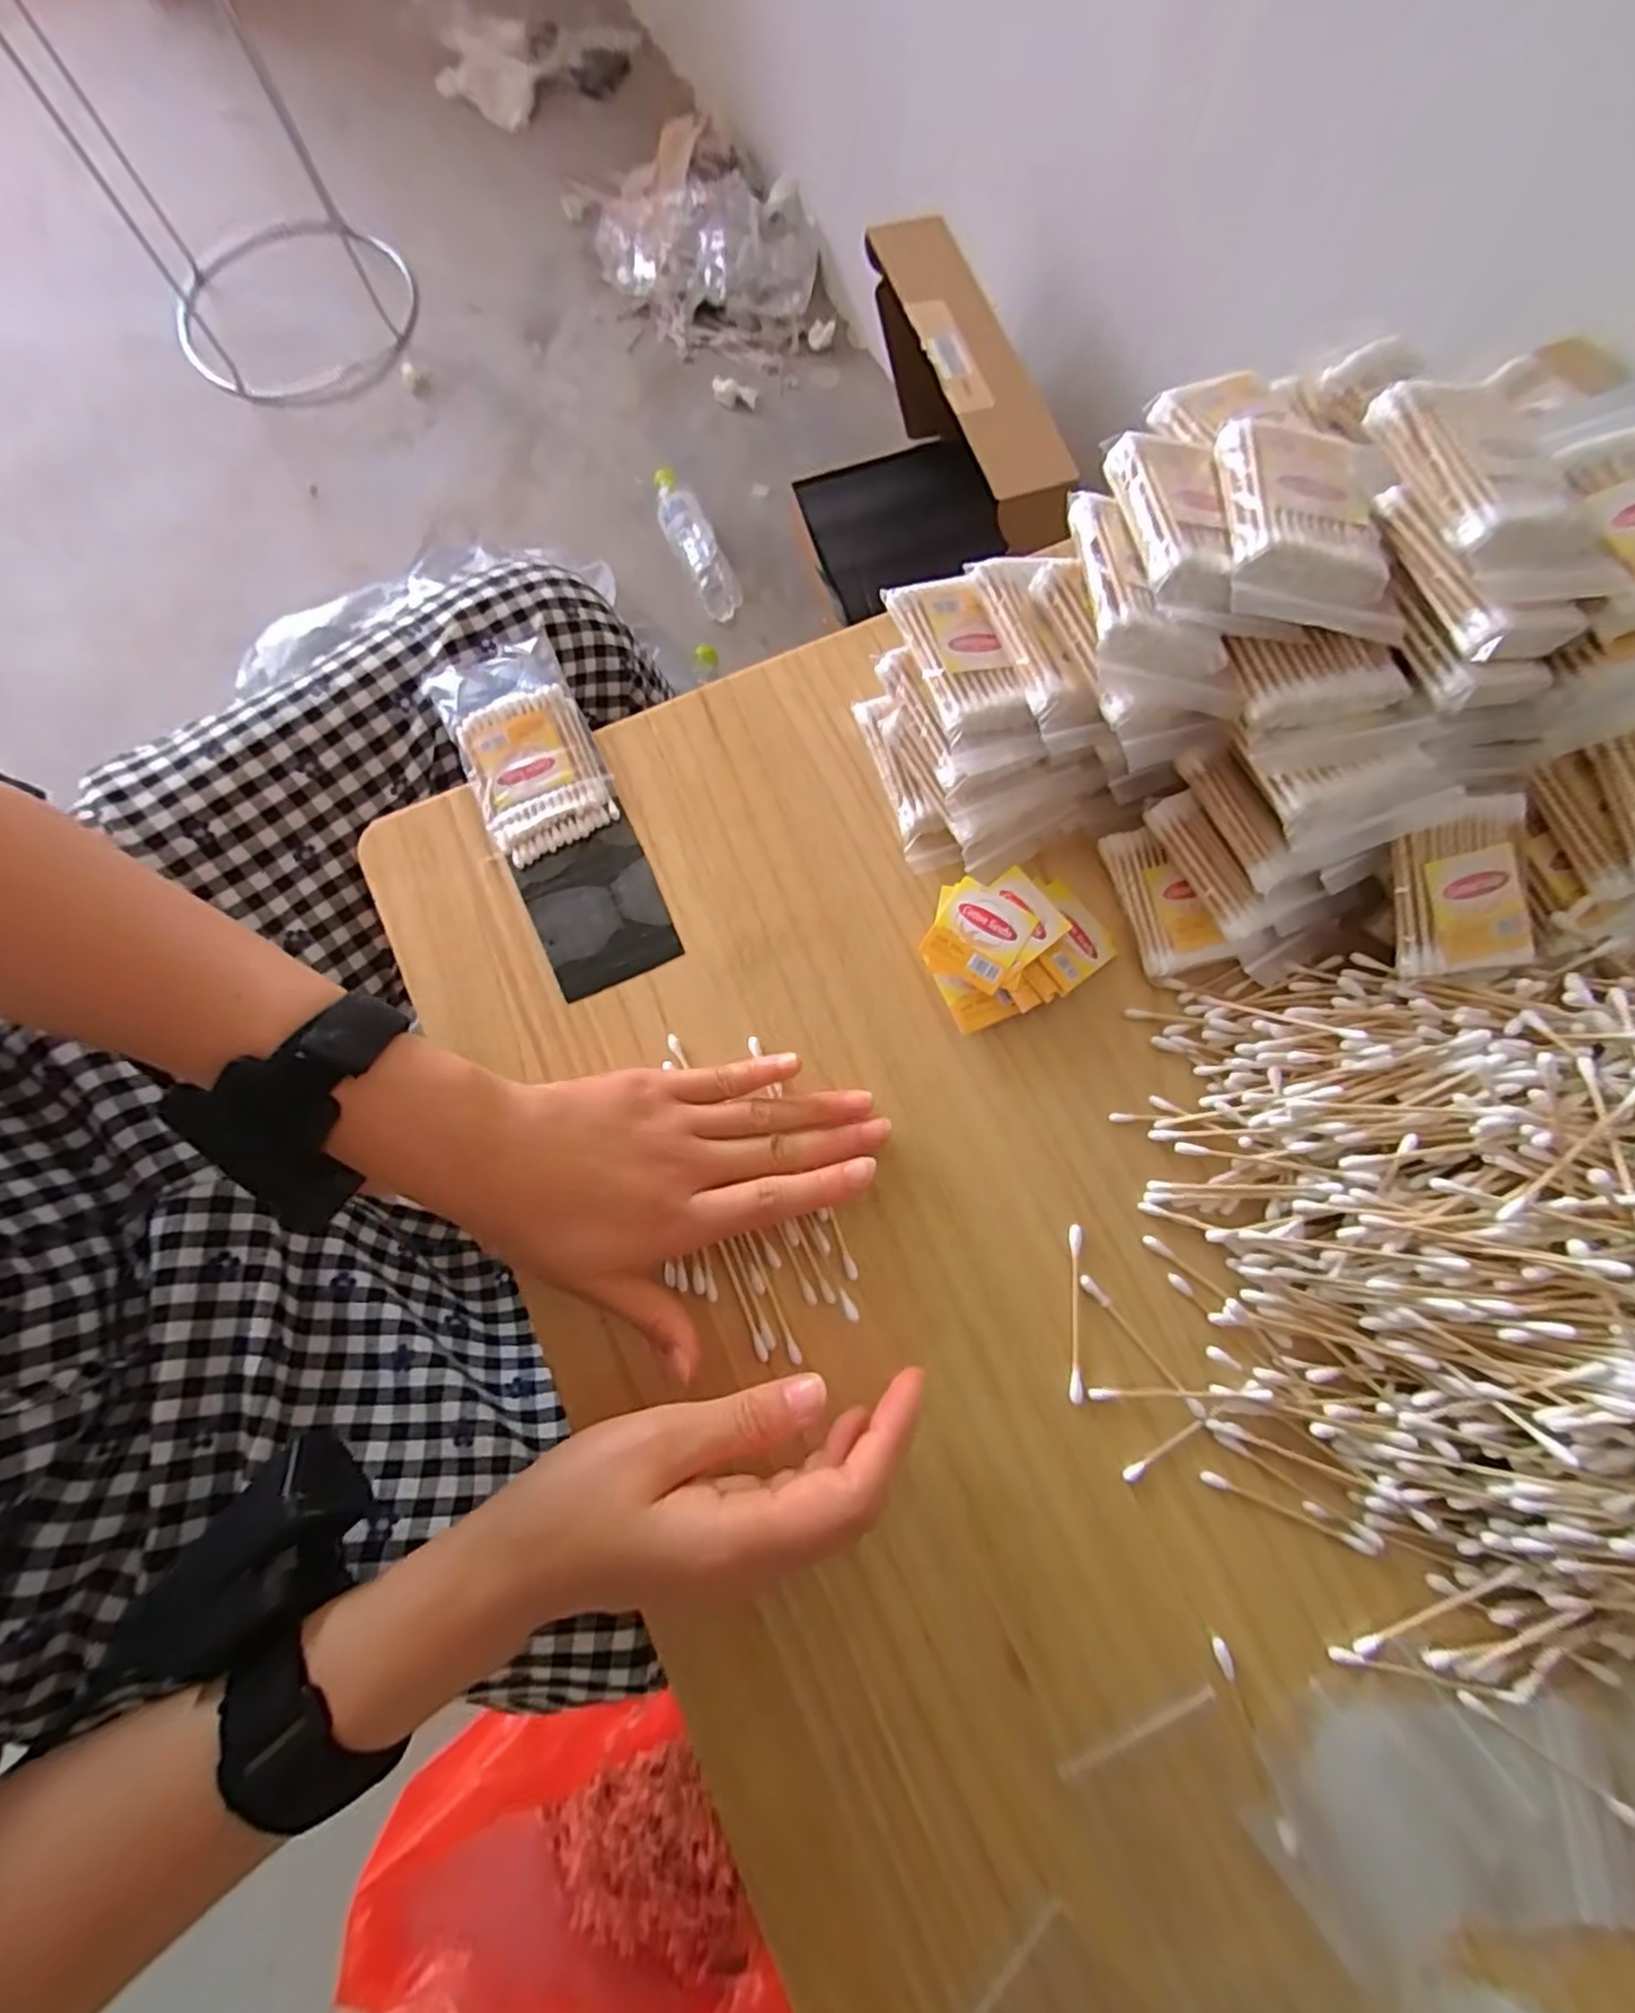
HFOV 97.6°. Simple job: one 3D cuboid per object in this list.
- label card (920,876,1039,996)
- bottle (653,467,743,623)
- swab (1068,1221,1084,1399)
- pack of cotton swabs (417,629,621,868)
[{"bbox_3d":[0.073,-0.032,0.324,0.038,0.004,0.041,32,83,6],"label":"label card"},{"bbox_3d":[-0.172,-0.642,0.991,0.051,0.050,0.221,-28,93,-4],"label":"bottle"},{"bbox_3d":[0.110,0.130,0.305,0.006,0.004,0.070,4,79,2],"label":"swab"},{"bbox_3d":[-0.149,-0.132,0.360,0.065,0.011,0.116,-24,80,-4],"label":"pack of cotton swabs"}]

